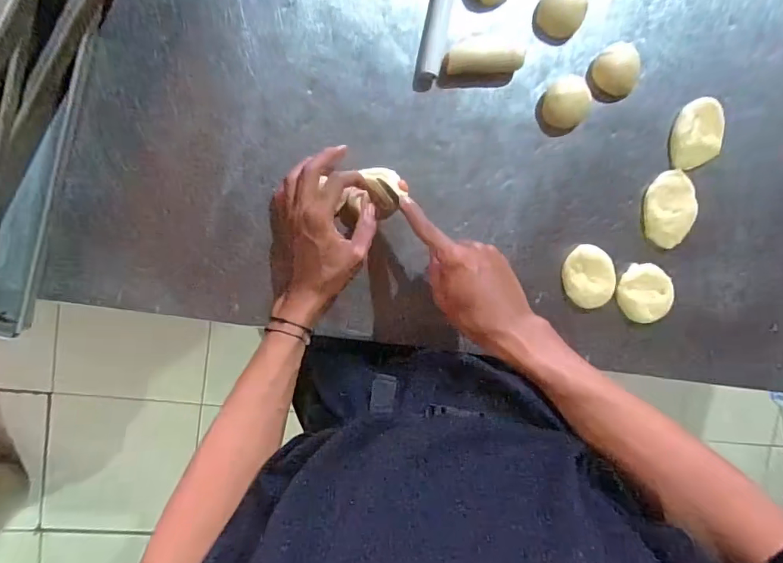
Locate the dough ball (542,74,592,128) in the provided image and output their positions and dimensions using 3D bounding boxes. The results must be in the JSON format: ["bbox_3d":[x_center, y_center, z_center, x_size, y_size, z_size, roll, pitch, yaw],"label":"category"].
[{"bbox_3d":[0.205,-0.208,0.534,0.055,0.029,0.056,-1,98,-9],"label":"dough ball"}]

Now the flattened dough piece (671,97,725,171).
[{"bbox_3d":[0.382,-0.183,0.570,0.058,0.011,0.089,10,96,-11],"label":"flattened dough piece"}]

